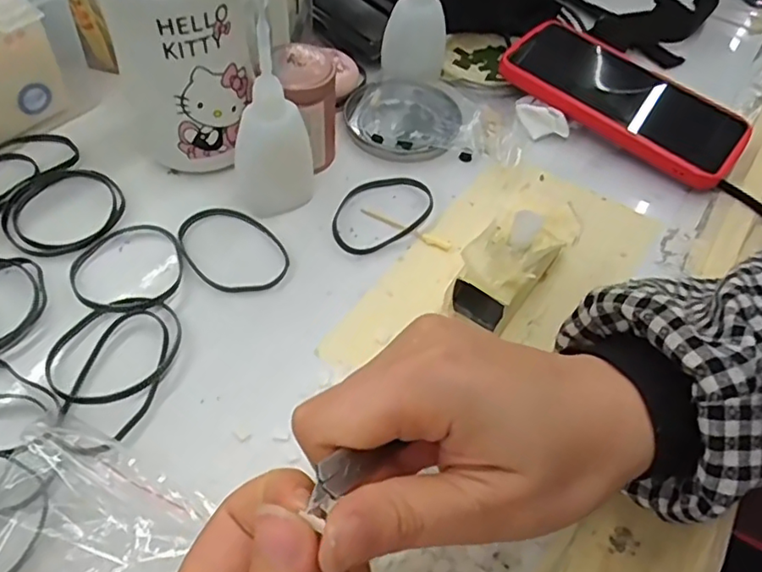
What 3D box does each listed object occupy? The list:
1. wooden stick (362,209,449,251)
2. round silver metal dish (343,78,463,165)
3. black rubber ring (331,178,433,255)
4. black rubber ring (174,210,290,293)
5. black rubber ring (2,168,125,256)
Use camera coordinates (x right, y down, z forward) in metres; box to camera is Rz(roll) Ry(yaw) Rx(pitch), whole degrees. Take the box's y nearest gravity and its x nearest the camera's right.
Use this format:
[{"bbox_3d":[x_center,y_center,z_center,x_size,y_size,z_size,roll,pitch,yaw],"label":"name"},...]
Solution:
[{"bbox_3d":[0.014,-0.035,0.353,0.058,0.004,0.006,25,55,13],"label":"wooden stick"},{"bbox_3d":[0.016,-0.118,0.412,0.078,0.009,0.079,3,53,-3],"label":"round silver metal dish"},{"bbox_3d":[-0.002,-0.046,0.359,0.069,0.005,0.048,-31,62,-25],"label":"black rubber ring"},{"bbox_3d":[-0.083,-0.021,0.334,0.068,0.004,0.049,39,59,22],"label":"black rubber ring"},{"bbox_3d":[-0.181,-0.045,0.340,0.059,0.006,0.063,3,53,-3],"label":"black rubber ring"}]

